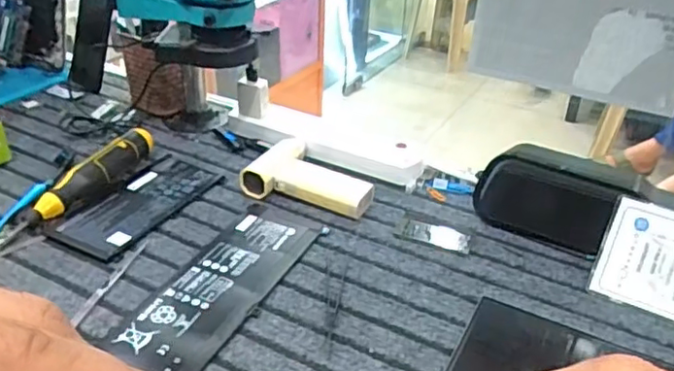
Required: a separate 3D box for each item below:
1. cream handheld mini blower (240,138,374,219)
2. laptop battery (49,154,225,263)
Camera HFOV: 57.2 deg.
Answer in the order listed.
[{"bbox_3d":[-0.026,-0.012,0.710,0.141,0.034,0.096,12,32,15],"label":"cream handheld mini blower"},{"bbox_3d":[-0.211,0.018,0.673,0.086,0.008,0.184,18,34,23],"label":"laptop battery"}]

